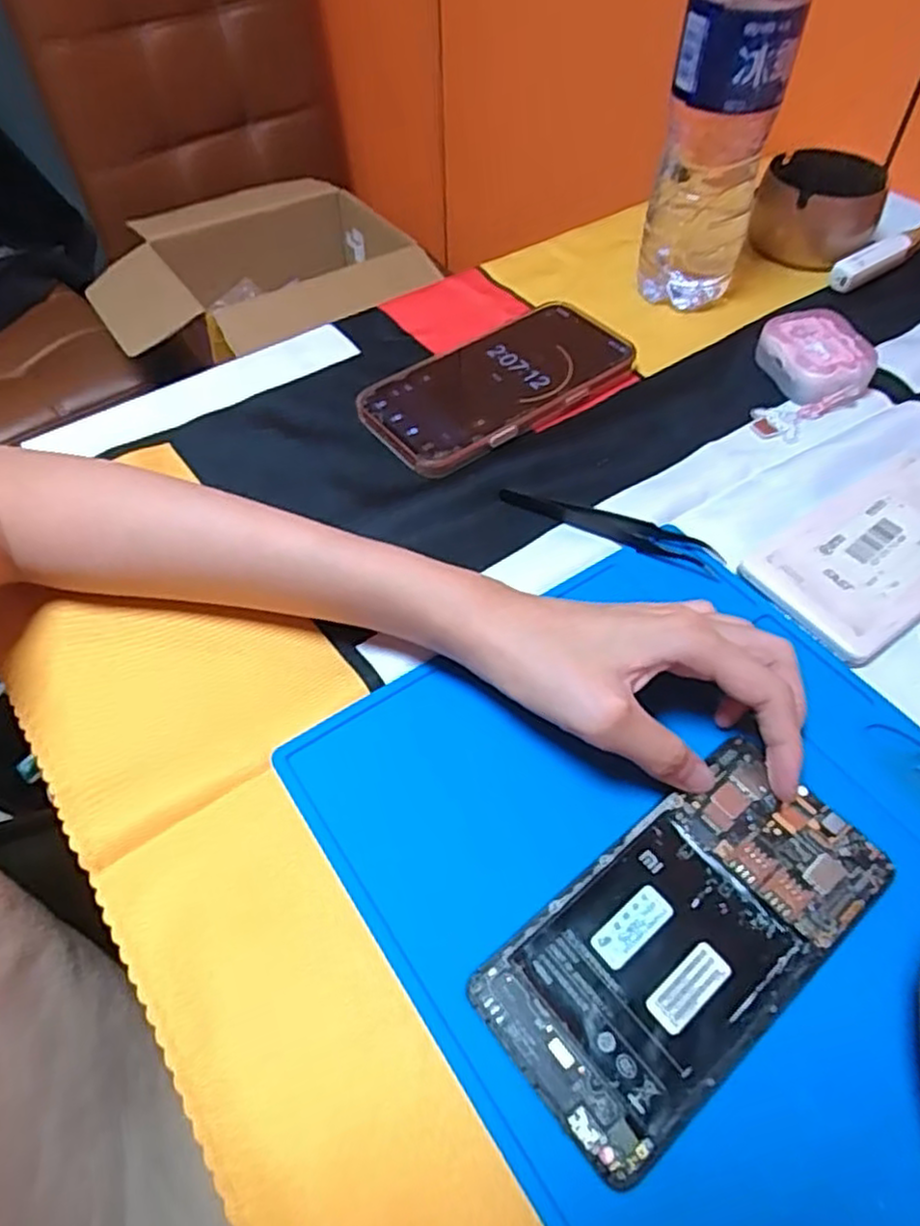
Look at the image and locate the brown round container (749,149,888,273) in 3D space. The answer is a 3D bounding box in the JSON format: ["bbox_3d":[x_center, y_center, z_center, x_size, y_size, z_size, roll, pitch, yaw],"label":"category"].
[{"bbox_3d":[0.261,-0.299,0.536,0.086,0.050,0.100,21,56,16],"label":"brown round container"}]

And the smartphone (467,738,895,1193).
[{"bbox_3d":[0.080,0.111,0.256,0.144,0.004,0.071,-33,59,-20],"label":"smartphone"}]

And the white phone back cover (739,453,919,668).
[{"bbox_3d":[0.210,-0.032,0.359,0.143,0.009,0.070,-29,58,-20],"label":"white phone back cover"}]

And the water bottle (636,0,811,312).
[{"bbox_3d":[0.151,-0.289,0.426,0.063,0.221,0.055,14,54,11],"label":"water bottle"}]

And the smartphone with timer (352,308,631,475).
[{"bbox_3d":[0.024,-0.140,0.443,0.165,0.014,0.081,-31,59,-21],"label":"smartphone with timer"}]

